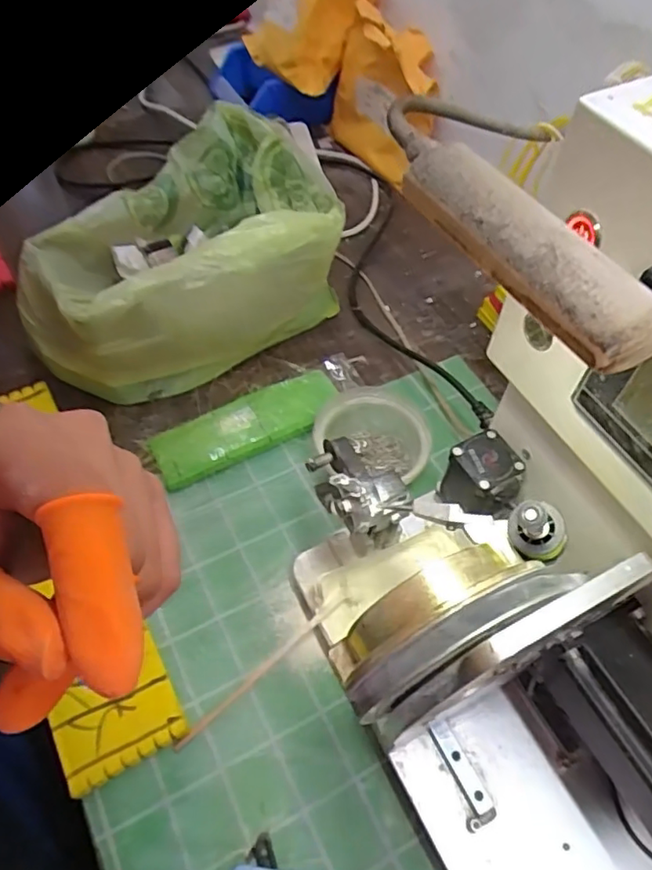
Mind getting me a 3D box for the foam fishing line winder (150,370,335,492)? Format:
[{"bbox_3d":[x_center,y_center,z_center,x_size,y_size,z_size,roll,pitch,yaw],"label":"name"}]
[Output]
[{"bbox_3d":[-0.072,-0.008,0.555,0.175,0.015,0.062,-24,60,-17],"label":"foam fishing line winder"}]

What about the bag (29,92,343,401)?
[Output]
[{"bbox_3d":[-0.121,-0.166,0.587,0.200,0.128,0.314,32,60,18],"label":"bag"}]

